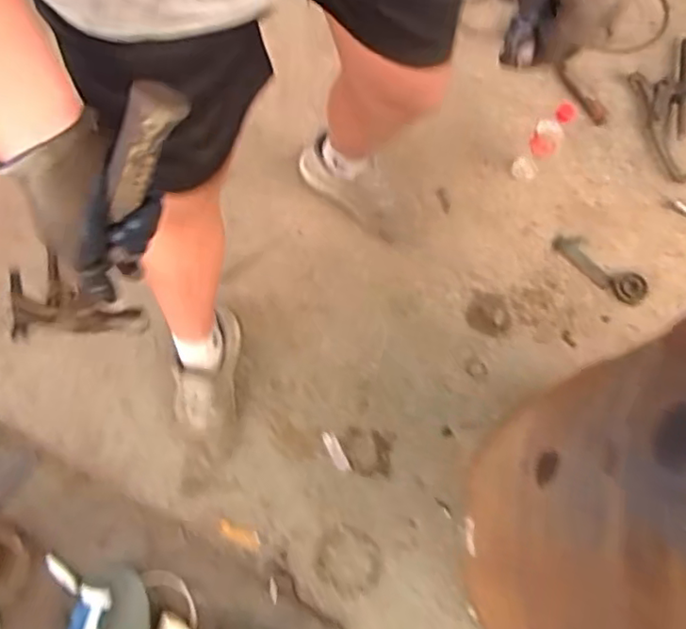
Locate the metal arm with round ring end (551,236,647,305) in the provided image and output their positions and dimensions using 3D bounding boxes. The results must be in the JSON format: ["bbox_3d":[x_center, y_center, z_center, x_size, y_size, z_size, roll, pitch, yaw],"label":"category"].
[{"bbox_3d":[0.535,-0.100,1.247,0.205,0.022,0.064,42,77,10],"label":"metal arm with round ring end"}]

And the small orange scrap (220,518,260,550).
[{"bbox_3d":[-0.185,0.395,1.077,0.081,0.004,0.028,23,74,5],"label":"small orange scrap"}]

